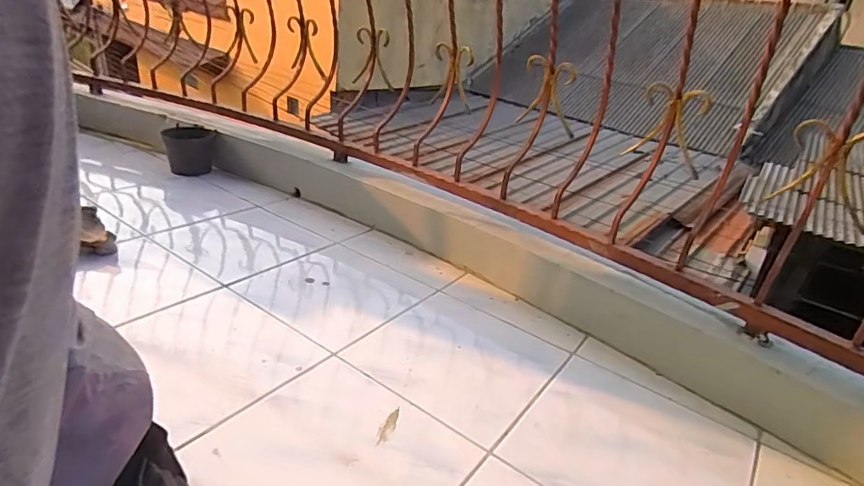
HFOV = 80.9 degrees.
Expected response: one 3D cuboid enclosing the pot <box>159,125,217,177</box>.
[{"bbox_3d":[-0.720,-0.271,1.510,0.133,0.125,0.107,-6,28,-26],"label":"pot"}]

